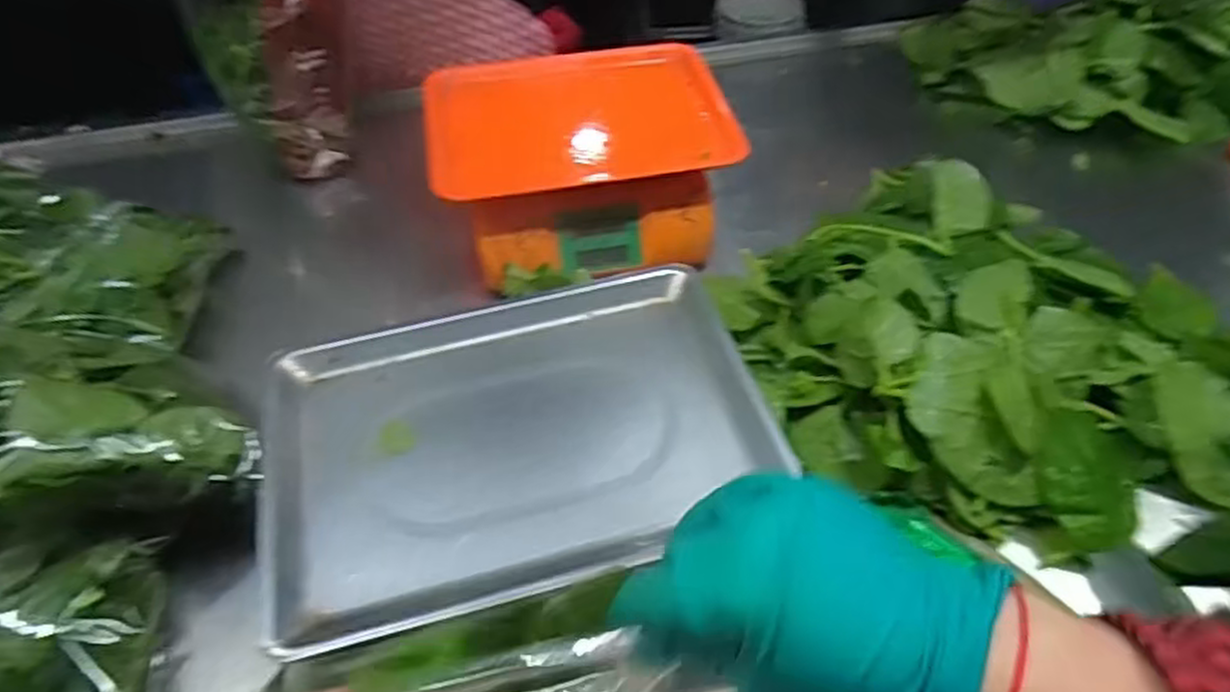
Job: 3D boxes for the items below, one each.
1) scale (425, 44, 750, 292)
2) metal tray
[{"bbox_3d":[-0.035,-0.192,0.776,0.288,0.103,0.236,-9,49,-6],"label":"scale"},{"bbox_3d":[-0.069,0.063,0.537,0.338,0.034,0.237,-16,50,-12],"label":"metal tray"}]

